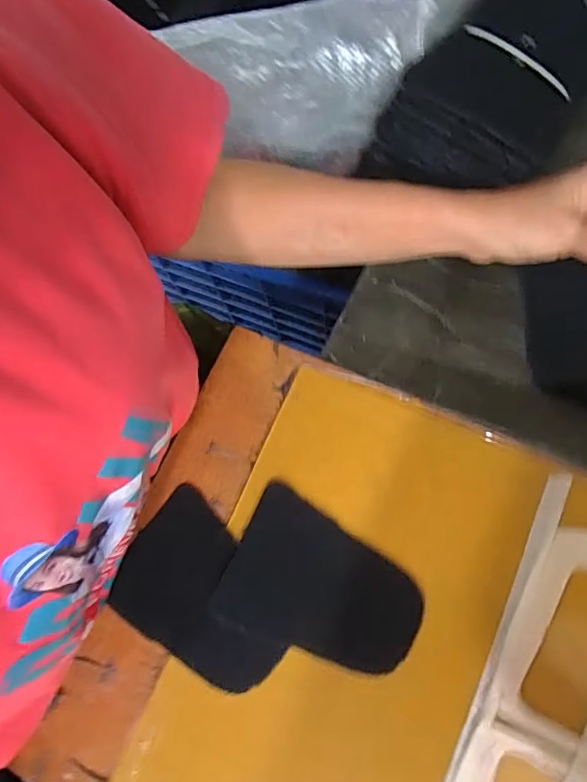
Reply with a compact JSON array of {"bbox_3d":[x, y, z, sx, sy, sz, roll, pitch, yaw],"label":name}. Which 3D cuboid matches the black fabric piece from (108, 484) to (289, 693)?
[{"bbox_3d":[-0.064,0.148,0.375,0.133,0.013,0.097,34,81,14],"label":"black fabric piece"}]

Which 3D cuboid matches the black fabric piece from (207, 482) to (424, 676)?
[{"bbox_3d":[0.021,0.141,0.370,0.135,0.008,0.097,24,78,12],"label":"black fabric piece"}]

